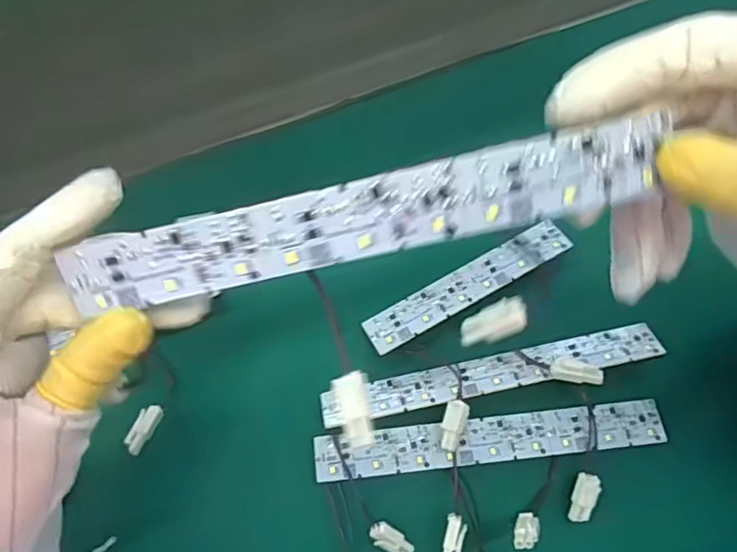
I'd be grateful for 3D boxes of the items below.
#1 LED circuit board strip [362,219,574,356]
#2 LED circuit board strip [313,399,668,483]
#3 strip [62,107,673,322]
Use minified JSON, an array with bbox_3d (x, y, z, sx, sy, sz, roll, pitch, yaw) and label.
[{"bbox_3d":[0.058,0.005,0.337,0.128,0.004,0.025,-29,52,-7],"label":"LED circuit board strip"},{"bbox_3d":[0.067,0.090,0.320,0.189,0.004,0.025,-6,79,-2],"label":"LED circuit board strip"},{"bbox_3d":[-0.004,-0.017,0.181,0.181,0.004,0.024,-12,110,4],"label":"strip"}]

